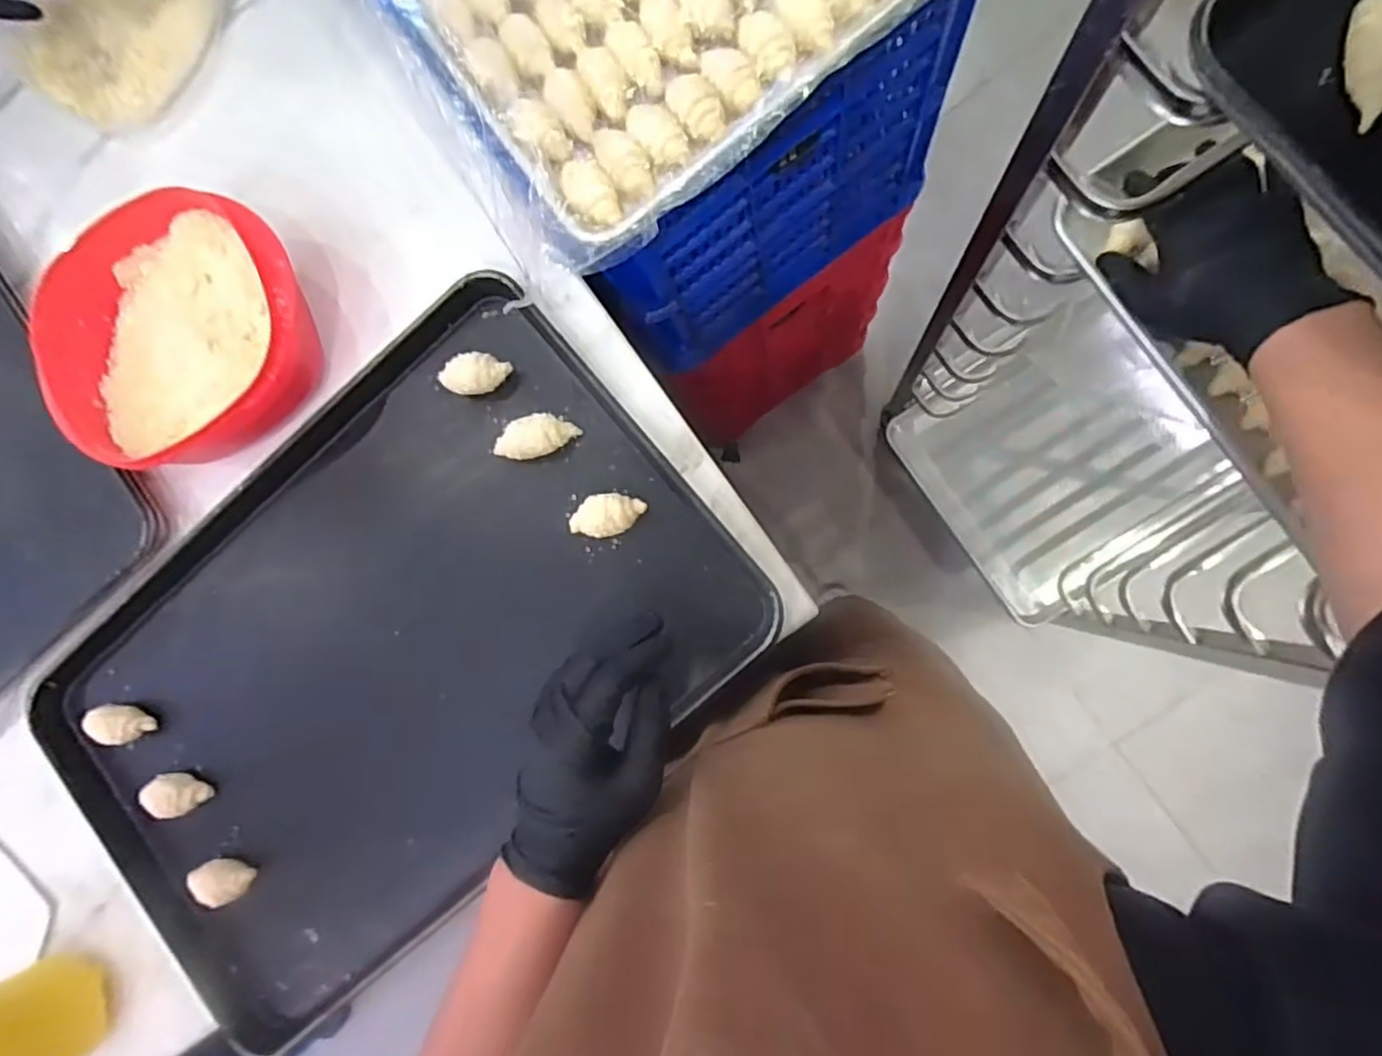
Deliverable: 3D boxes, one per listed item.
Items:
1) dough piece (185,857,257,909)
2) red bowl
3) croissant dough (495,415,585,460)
[{"bbox_3d":[-0.415,0.313,0.622,0.030,0.043,0.040,-31,83,5],"label":"dough piece"},{"bbox_3d":[-0.428,-0.170,0.602,0.224,0.084,0.205,-1,86,8],"label":"red bowl"},{"bbox_3d":[-0.130,-0.075,0.586,0.068,0.028,0.033,-14,85,7],"label":"croissant dough"}]

